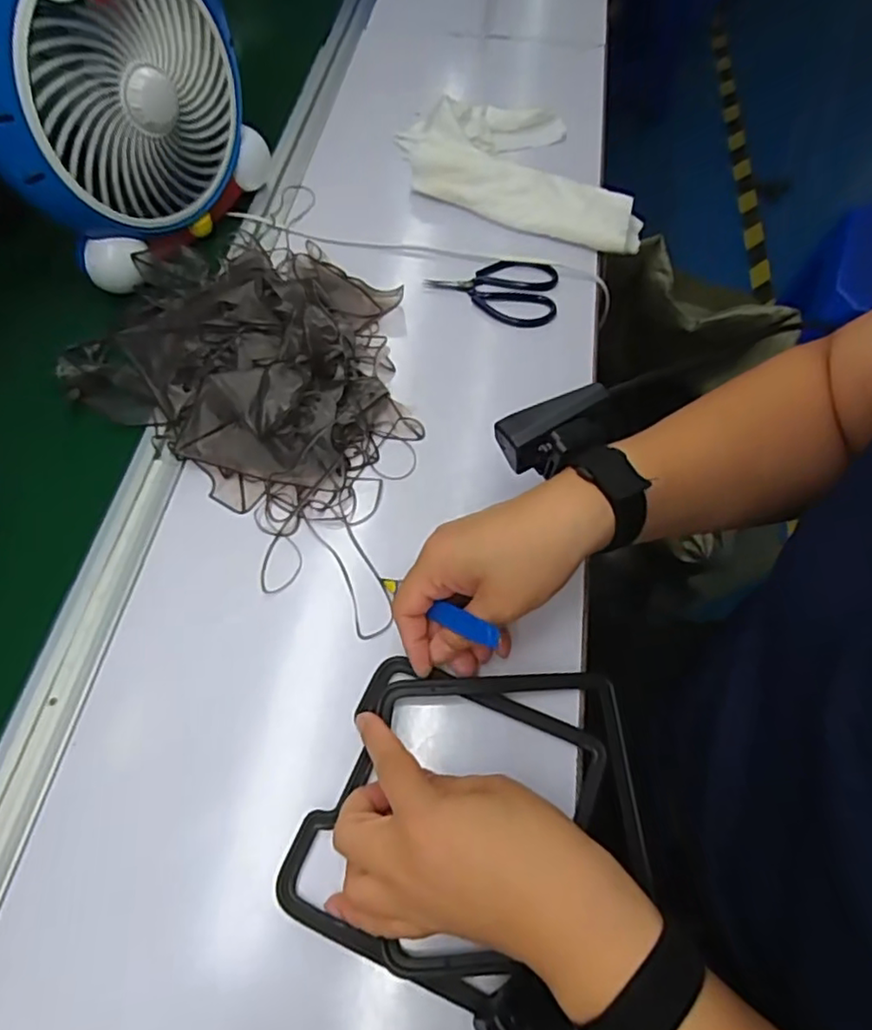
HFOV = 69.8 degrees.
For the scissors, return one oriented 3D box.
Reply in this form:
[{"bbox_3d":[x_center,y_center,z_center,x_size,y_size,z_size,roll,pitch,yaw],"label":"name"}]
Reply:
[{"bbox_3d":[0.050,-0.202,0.559,0.114,0.017,0.063,8,62,4],"label":"scissors"}]

